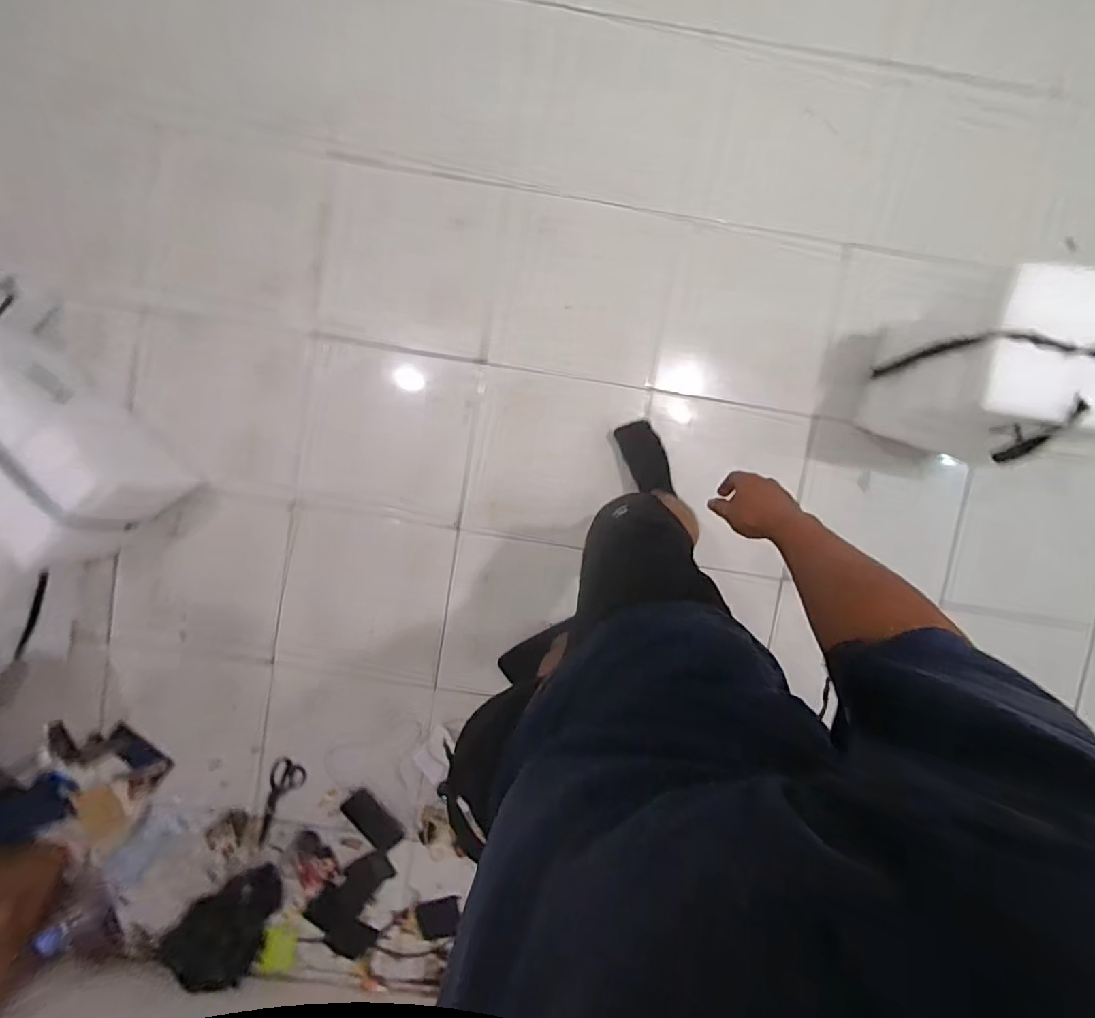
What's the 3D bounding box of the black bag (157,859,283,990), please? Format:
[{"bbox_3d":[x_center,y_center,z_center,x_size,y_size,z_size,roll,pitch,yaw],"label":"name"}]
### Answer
[{"bbox_3d":[-0.776,1.018,1.283,0.197,0.070,0.325,41,93,-4],"label":"black bag"}]

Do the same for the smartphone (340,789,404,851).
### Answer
[{"bbox_3d":[-0.430,0.764,1.295,0.084,0.015,0.155,-44,89,1],"label":"smartphone"}]

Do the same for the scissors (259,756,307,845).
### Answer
[{"bbox_3d":[-0.649,0.719,1.302,0.083,0.008,0.218,11,91,-7],"label":"scissors"}]

